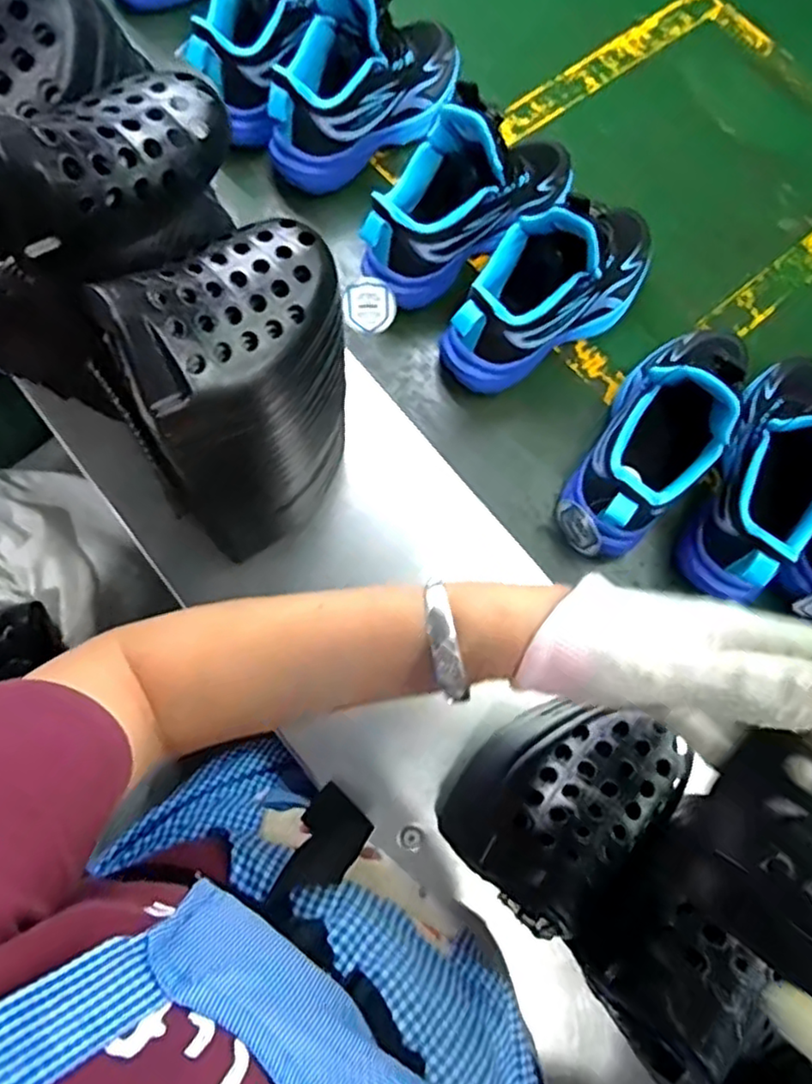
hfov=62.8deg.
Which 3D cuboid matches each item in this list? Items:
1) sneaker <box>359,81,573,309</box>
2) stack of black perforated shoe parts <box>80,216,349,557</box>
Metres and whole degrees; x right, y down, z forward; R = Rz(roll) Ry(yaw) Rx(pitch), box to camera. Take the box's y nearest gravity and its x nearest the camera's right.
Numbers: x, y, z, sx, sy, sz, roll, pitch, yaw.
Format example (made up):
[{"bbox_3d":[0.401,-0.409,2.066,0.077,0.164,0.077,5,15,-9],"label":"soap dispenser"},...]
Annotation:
[{"bbox_3d":[0.059,-0.309,0.590,0.227,0.146,0.074,-34,79,-10],"label":"sneaker"},{"bbox_3d":[-0.096,-0.091,0.435,0.084,0.225,0.160,37,77,8],"label":"stack of black perforated shoe parts"}]

